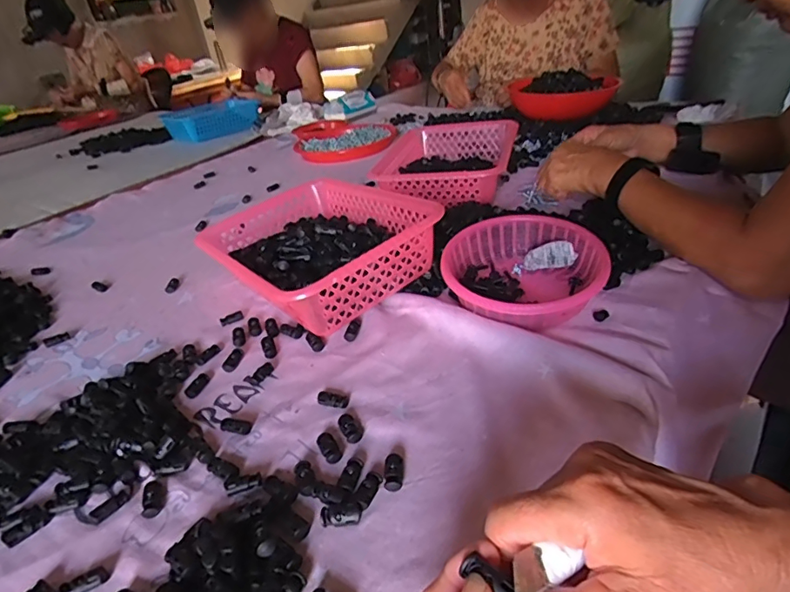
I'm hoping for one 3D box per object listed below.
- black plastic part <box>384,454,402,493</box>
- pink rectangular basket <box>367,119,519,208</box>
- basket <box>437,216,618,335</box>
[{"bbox_3d":[-0.001,0.134,0.386,0.013,0.009,0.031,-4,33,6],"label":"black plastic part"},{"bbox_3d":[0.093,-0.230,0.885,0.208,0.067,0.280,5,35,18],"label":"pink rectangular basket"},{"bbox_3d":[0.139,-0.026,0.551,0.165,0.052,0.162,-5,33,3],"label":"basket"}]

